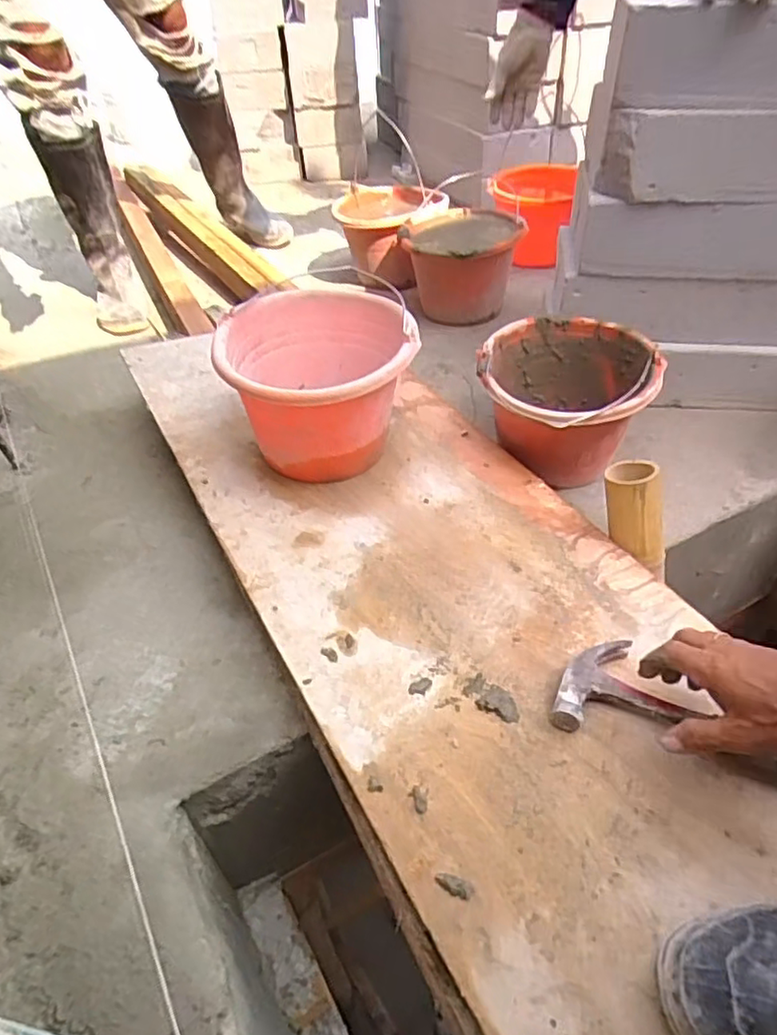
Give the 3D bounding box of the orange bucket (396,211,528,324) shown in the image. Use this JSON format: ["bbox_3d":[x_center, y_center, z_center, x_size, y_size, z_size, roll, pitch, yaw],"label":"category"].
[{"bbox_3d":[0.141,-0.493,1.239,0.210,0.157,0.213,-2,43,2],"label":"orange bucket"}]

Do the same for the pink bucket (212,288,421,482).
[{"bbox_3d":[-0.079,-0.157,0.755,0.216,0.163,0.243,-15,44,-11],"label":"pink bucket"}]

